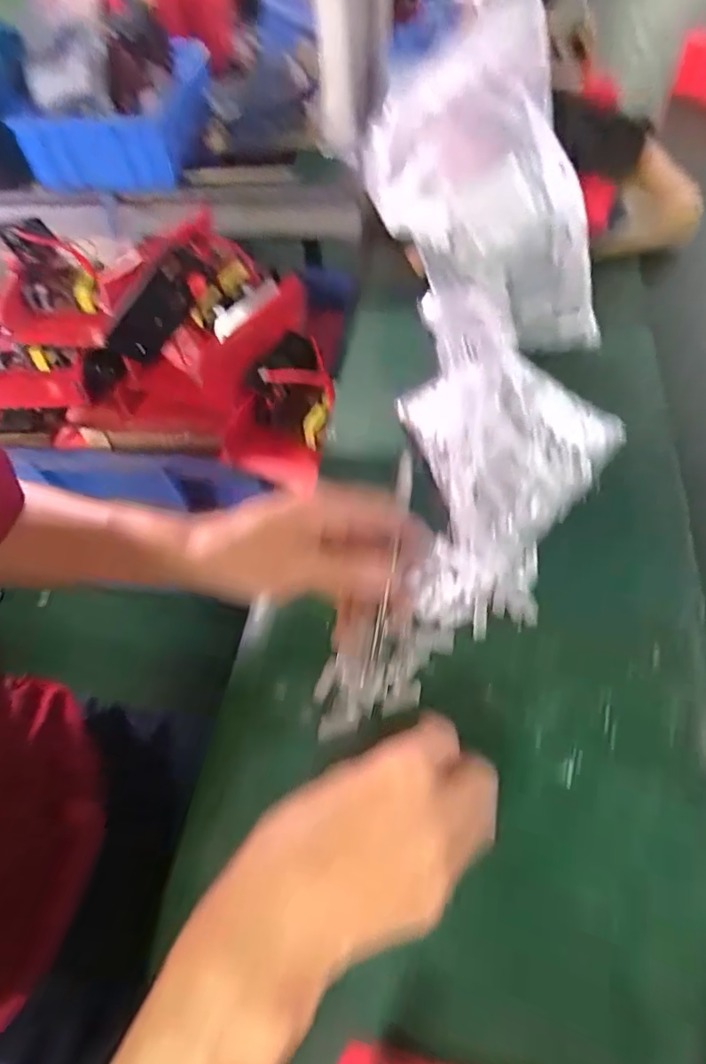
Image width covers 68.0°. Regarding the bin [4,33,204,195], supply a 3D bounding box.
[{"bbox_3d":[-0.329,-0.613,0.767,0.200,0.082,0.295,2,58,5],"label":"bin"}]

